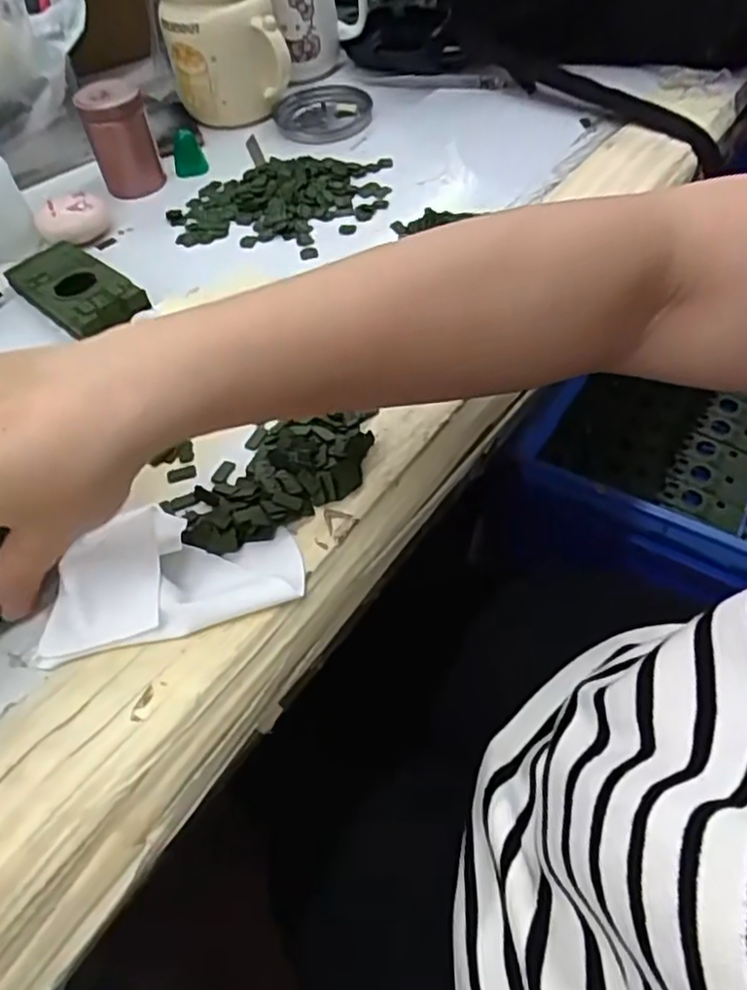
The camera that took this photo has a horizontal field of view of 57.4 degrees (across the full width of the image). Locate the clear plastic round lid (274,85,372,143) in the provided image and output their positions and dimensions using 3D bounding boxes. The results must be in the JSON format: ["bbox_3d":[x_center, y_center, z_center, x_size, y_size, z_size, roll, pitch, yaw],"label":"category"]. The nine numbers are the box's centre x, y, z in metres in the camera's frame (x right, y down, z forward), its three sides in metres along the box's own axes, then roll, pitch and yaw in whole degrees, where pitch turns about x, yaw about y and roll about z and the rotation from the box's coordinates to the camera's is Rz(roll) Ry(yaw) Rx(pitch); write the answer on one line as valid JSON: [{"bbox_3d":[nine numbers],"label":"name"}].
[{"bbox_3d":[-0.041,-0.310,0.554,0.075,0.013,0.090,-24,54,-12],"label":"clear plastic round lid"}]

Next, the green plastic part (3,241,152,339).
[{"bbox_3d":[-0.183,-0.128,0.418,0.046,0.012,0.113,-42,57,-19],"label":"green plastic part"}]

